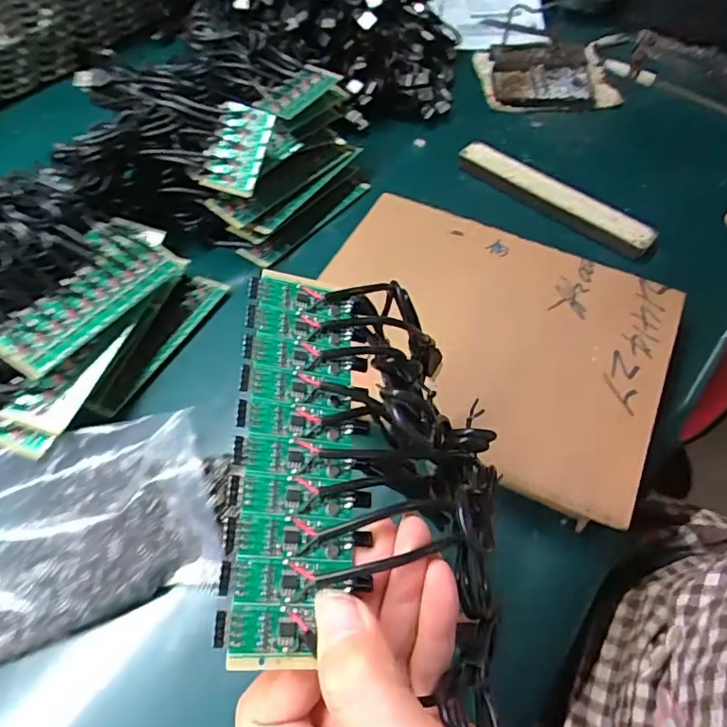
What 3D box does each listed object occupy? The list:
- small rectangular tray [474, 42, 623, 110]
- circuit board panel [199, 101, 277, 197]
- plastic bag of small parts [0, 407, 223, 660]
[{"bbox_3d":[0.217,-0.338,0.654,0.159,0.030,0.117,5,56,1],"label":"small rectangular tray"},{"bbox_3d":[-0.101,-0.175,0.452,0.043,0.007,0.073,15,85,-2],"label":"circuit board panel"},{"bbox_3d":[-0.184,0.099,0.331,0.181,0.042,0.112,-16,58,-13],"label":"plastic bag of small parts"}]

